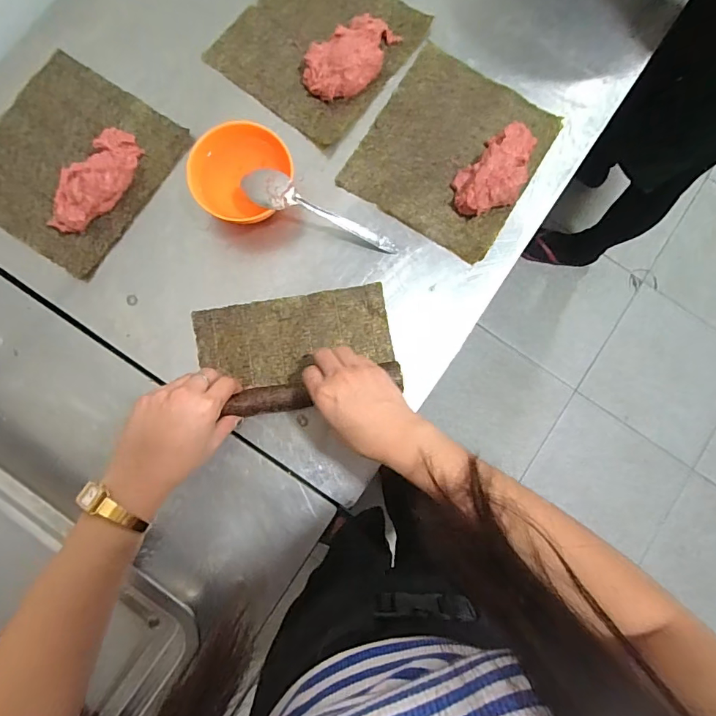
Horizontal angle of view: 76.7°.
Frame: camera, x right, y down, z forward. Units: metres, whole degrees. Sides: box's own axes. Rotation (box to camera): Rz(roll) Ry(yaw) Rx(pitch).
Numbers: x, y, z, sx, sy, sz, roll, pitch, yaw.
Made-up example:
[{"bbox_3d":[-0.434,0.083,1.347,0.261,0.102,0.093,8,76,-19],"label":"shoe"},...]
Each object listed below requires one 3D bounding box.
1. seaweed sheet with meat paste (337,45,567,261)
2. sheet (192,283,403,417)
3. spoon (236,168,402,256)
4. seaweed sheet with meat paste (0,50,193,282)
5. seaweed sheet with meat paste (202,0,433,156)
[{"bbox_3d":[0.107,-0.236,0.505,0.184,0.032,0.201,32,83,2],"label":"seaweed sheet with meat paste"},{"bbox_3d":[-0.063,-0.009,0.468,0.201,0.032,0.118,-9,82,-4],"label":"sheet"},{"bbox_3d":[-0.036,-0.154,0.479,0.170,0.022,0.038,18,81,-20],"label":"spoon"},{"bbox_3d":[-0.313,-0.216,0.485,0.180,0.035,0.200,33,83,2],"label":"seaweed sheet with meat paste"},{"bbox_3d":[-0.040,-0.368,0.516,0.188,0.032,0.201,37,83,3],"label":"seaweed sheet with meat paste"}]

